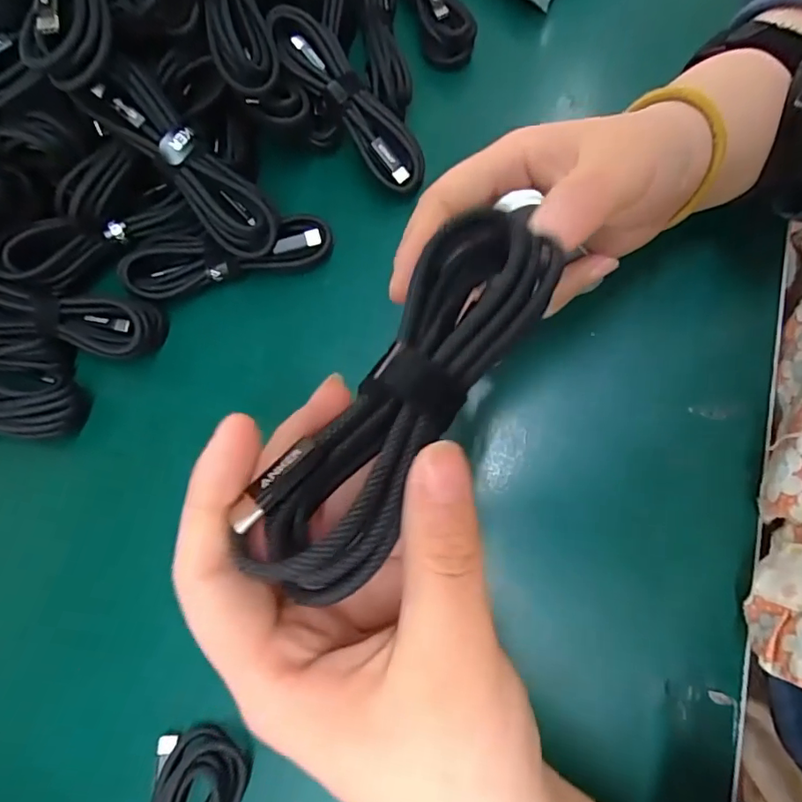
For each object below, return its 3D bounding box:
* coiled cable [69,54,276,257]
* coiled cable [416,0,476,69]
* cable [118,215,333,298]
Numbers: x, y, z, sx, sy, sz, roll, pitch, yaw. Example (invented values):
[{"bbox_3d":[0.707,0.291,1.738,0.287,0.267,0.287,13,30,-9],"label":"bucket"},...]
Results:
[{"bbox_3d":[-0.104,-0.117,0.259,0.100,0.018,0.034,44,78,-23],"label":"coiled cable"},{"bbox_3d":[0.012,-0.264,0.327,0.034,0.022,0.120,-20,74,-2],"label":"coiled cable"},{"bbox_3d":[-0.095,-0.081,0.289,0.112,0.024,0.035,-10,74,1],"label":"cable"}]

